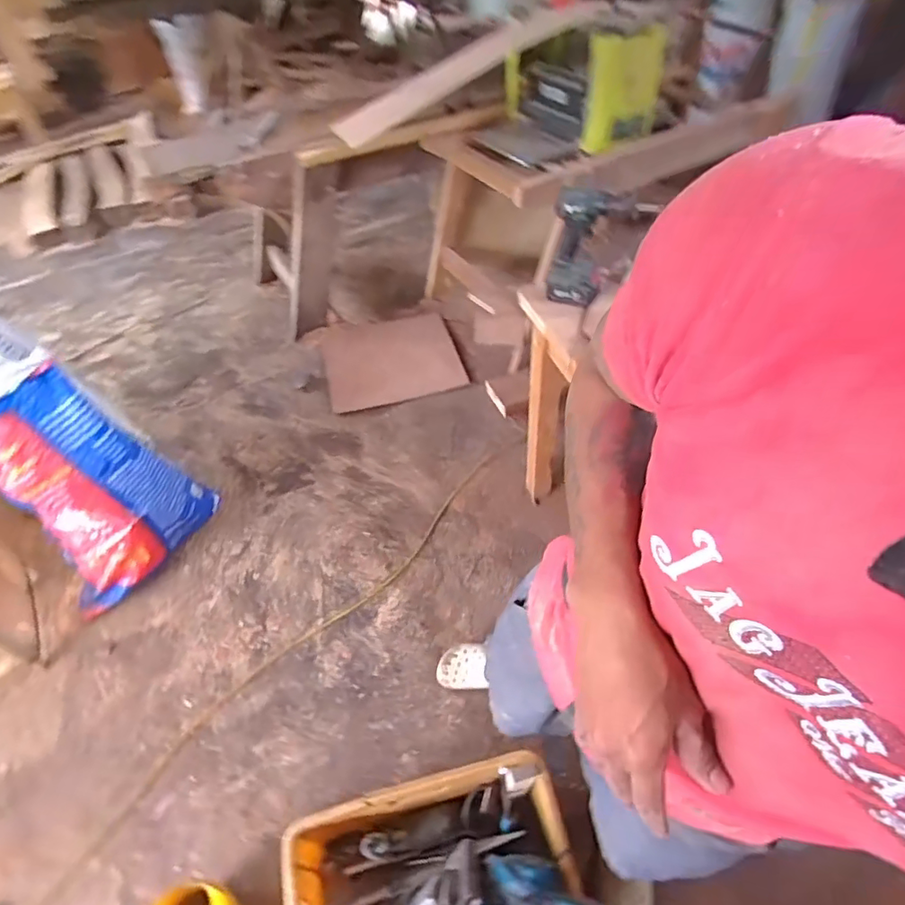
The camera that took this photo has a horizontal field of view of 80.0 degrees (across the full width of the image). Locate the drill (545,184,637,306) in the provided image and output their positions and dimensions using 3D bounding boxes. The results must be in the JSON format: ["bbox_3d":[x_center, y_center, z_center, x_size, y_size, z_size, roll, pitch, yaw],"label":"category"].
[{"bbox_3d":[0.293,-0.457,1.188,0.145,0.252,0.099,7,49,11],"label":"drill"}]

